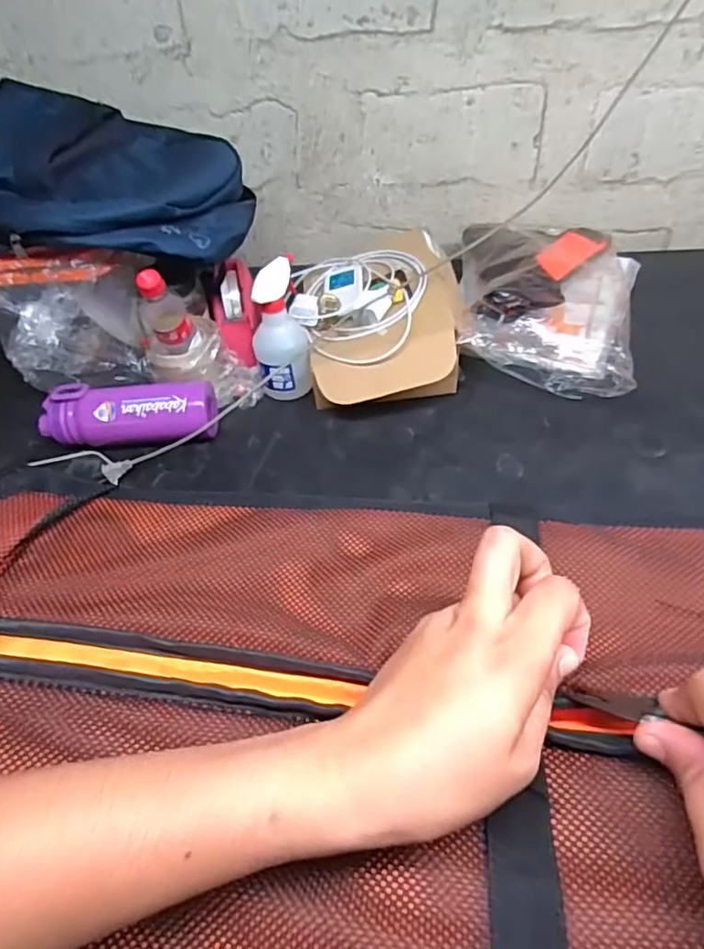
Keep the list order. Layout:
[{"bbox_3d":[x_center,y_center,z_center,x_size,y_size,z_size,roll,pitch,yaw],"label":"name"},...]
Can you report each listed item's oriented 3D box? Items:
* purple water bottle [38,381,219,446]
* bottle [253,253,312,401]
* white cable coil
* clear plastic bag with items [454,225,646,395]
[{"bbox_3d":[-0.304,-0.076,0.802,0.229,0.080,0.070,0,47,6],"label":"purple water bottle"},{"bbox_3d":[-0.101,-0.192,0.823,0.075,0.185,0.070,-11,47,-5],"label":"bottle"},{"bbox_3d":[0.008,-0.265,0.875,0.194,0.044,0.274,-7,47,-1],"label":"white cable coil"},{"bbox_3d":[0.293,-0.273,0.894,0.269,0.129,0.372,12,49,16],"label":"clear plastic bag with items"}]

